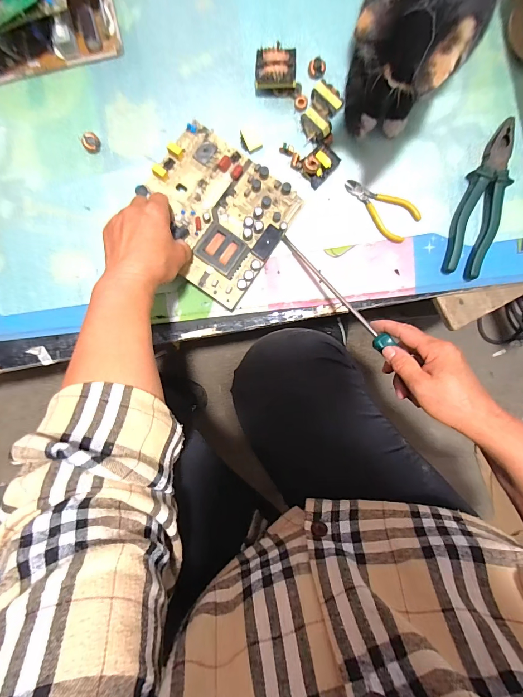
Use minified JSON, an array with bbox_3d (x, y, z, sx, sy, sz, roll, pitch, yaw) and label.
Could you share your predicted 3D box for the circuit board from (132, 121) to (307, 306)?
[{"bbox_3d":[-0.064,-0.177,0.432,0.181,0.035,0.176,34,96,-2],"label":"circuit board"}]

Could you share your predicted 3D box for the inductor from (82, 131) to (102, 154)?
[{"bbox_3d":[-0.230,-0.277,0.443,0.024,0.013,0.021,-32,94,5],"label":"inductor"}]

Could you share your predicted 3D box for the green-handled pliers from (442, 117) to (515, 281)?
[{"bbox_3d":[0.289,-0.192,0.431,0.051,0.018,0.195,15,96,0],"label":"green-handled pliers"}]

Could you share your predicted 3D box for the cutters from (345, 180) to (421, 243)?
[{"bbox_3d":[0.165,-0.196,0.442,0.053,0.006,0.107,-42,93,5],"label":"cutters"}]

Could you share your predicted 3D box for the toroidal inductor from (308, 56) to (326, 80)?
[{"bbox_3d":[0.072,-0.365,0.429,0.022,0.018,0.019,13,96,0],"label":"toroidal inductor"}]

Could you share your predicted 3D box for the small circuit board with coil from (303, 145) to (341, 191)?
[{"bbox_3d":[0.078,-0.242,0.432,0.032,0.023,0.046,44,95,-3],"label":"small circuit board with coil"}]

